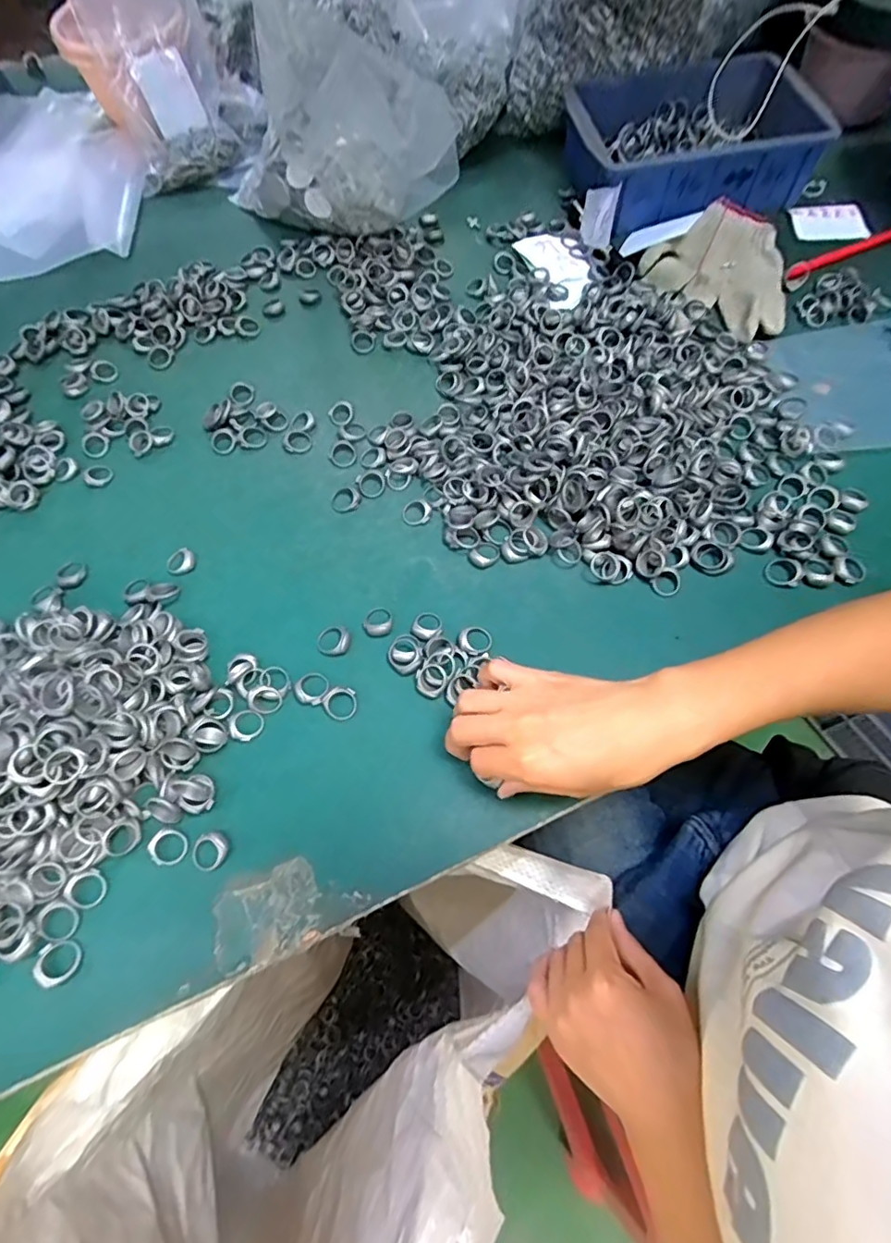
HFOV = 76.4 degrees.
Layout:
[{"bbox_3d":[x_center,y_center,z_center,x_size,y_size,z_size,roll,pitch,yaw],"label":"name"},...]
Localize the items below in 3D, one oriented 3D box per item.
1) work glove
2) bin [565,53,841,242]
[{"bbox_3d":[0.296,-0.357,0.578,0.157,0.034,0.174,39,74,18],"label":"work glove"},{"bbox_3d":[0.283,-0.559,0.649,0.273,0.084,0.241,-12,66,-2],"label":"bin"}]

